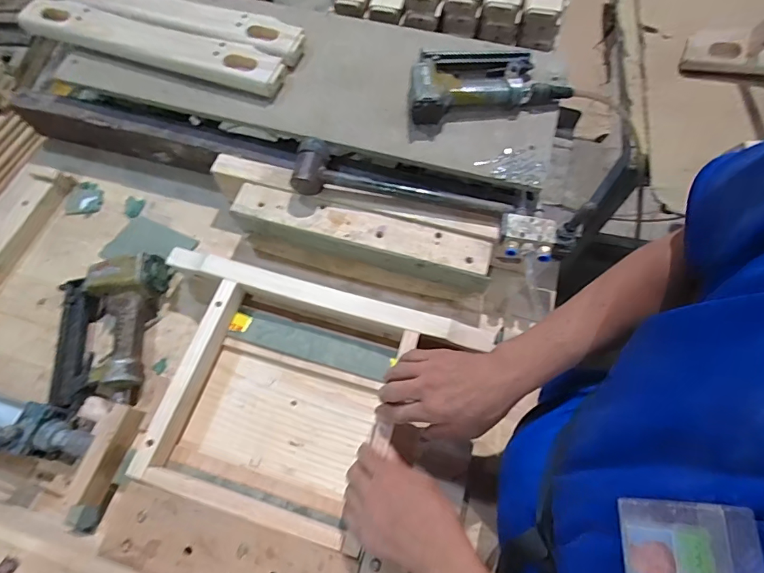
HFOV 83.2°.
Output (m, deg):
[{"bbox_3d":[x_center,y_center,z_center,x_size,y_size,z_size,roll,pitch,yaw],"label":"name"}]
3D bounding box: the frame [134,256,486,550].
[{"bbox_3d":[-0.121,0.141,0.570,0.461,0.069,0.300,15,64,7],"label":"frame"}]

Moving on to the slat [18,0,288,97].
[{"bbox_3d":[-0.392,-0.418,0.716,0.494,0.023,0.081,20,65,9],"label":"slat"}]

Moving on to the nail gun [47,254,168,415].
[{"bbox_3d":[-0.401,0.060,0.621,0.152,0.061,0.216,-2,65,0],"label":"nail gun"}]

